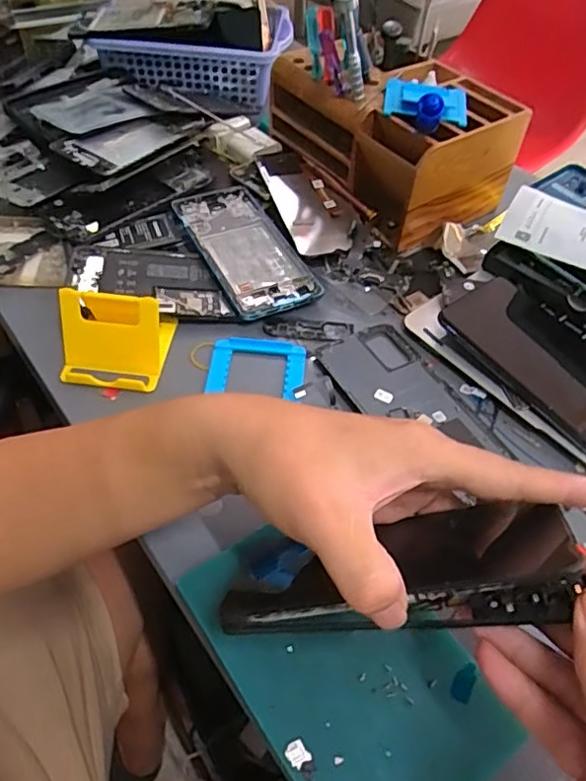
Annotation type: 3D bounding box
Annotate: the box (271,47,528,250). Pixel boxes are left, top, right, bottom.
[{"bbox_3d":[0.093,-0.248,0.564,0.131,0.096,0.208,-31,60,-28],"label":"box"}]

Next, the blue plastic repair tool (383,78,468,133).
[{"bbox_3d":[0.112,-0.243,0.487,0.071,0.030,0.079,14,51,7],"label":"blue plastic repair tool"}]

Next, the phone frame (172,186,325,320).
[{"bbox_3d":[-0.044,-0.127,0.516,0.077,0.008,0.161,-21,59,-20],"label":"phone frame"}]

